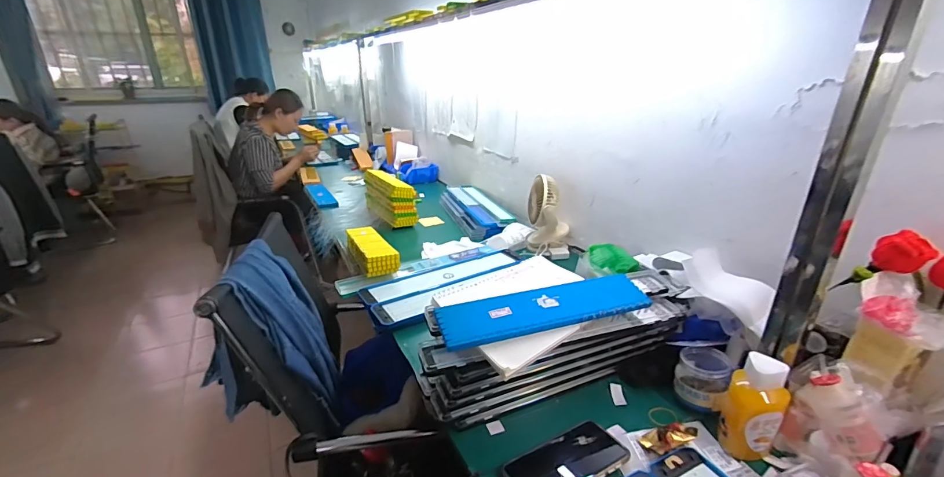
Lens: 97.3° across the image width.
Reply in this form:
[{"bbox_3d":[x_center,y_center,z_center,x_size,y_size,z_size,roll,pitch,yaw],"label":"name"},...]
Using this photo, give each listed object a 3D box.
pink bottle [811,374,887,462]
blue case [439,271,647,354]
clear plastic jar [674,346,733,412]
[{"bbox_3d":[0.480,0.227,0.534,0.049,0.103,0.055,-9,-19,-23],"label":"pink bottle"},{"bbox_3d":[0.119,0.110,0.655,0.346,0.023,0.086,-7,24,-18],"label":"blue case"},{"bbox_3d":[0.370,0.227,0.672,0.074,0.070,0.078,1,23,0],"label":"clear plastic jar"}]

